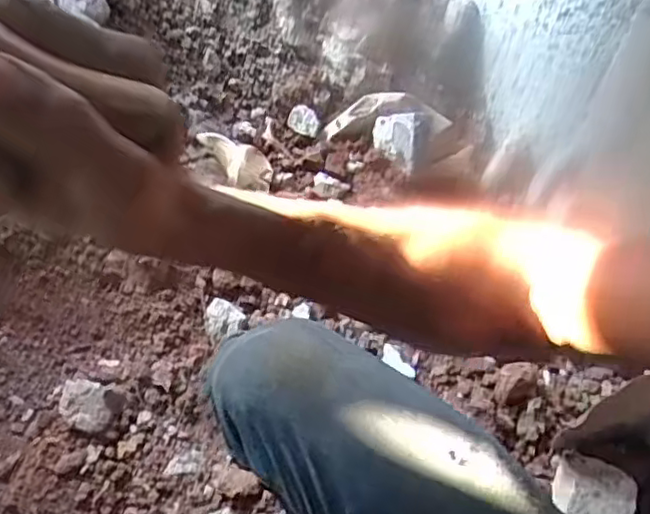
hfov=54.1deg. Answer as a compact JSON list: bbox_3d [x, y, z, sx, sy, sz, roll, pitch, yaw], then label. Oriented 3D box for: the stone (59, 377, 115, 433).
[{"bbox_3d":[-0.263,0.160,0.705,0.061,0.036,0.062,3,51,-4],"label":"stone"}]

